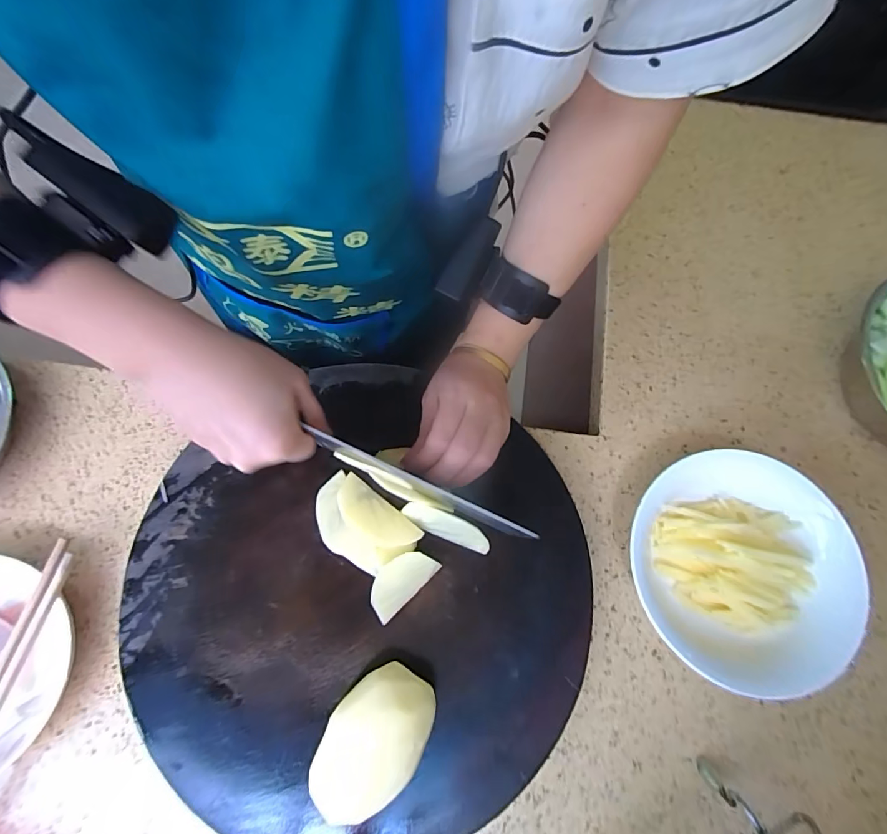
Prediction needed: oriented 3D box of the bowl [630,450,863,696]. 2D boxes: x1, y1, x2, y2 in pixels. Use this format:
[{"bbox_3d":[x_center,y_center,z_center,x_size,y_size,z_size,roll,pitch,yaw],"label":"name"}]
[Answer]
[{"bbox_3d":[0.245,0.124,0.372,0.180,0.068,0.177,0,73,-2],"label":"bowl"}]

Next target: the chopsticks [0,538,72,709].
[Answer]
[{"bbox_3d":[-0.341,0.211,0.325,0.022,0.013,0.228,13,73,2],"label":"chopsticks"}]

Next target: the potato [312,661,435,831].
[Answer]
[{"bbox_3d":[-0.049,0.222,0.300,0.061,0.048,0.098,38,76,9],"label":"potato"}]

